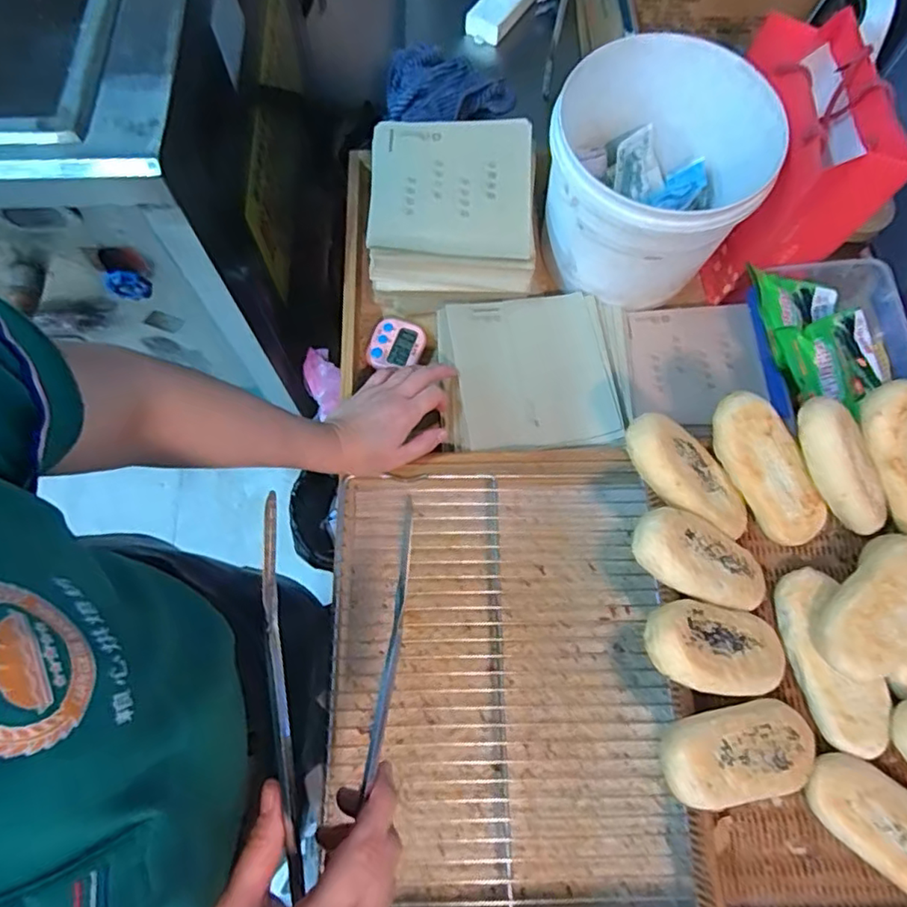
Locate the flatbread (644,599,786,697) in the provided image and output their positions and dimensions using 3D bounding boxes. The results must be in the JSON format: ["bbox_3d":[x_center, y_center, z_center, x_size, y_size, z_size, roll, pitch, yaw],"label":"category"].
[{"bbox_3d":[0.215,0.157,0.475,0.132,0.025,0.066,14,69,-22],"label":"flatbread"}]

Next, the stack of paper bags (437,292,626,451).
[{"bbox_3d":[0.079,-0.089,0.645,0.176,0.031,0.180,-5,70,-2],"label":"stack of paper bags"}]

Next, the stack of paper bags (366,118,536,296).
[{"bbox_3d":[-0.004,-0.280,0.668,0.182,0.063,0.190,0,70,0],"label":"stack of paper bags"}]

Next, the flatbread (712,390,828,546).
[{"bbox_3d":[0.282,0.016,0.529,0.057,0.024,0.149,-37,100,-12],"label":"flatbread"}]

